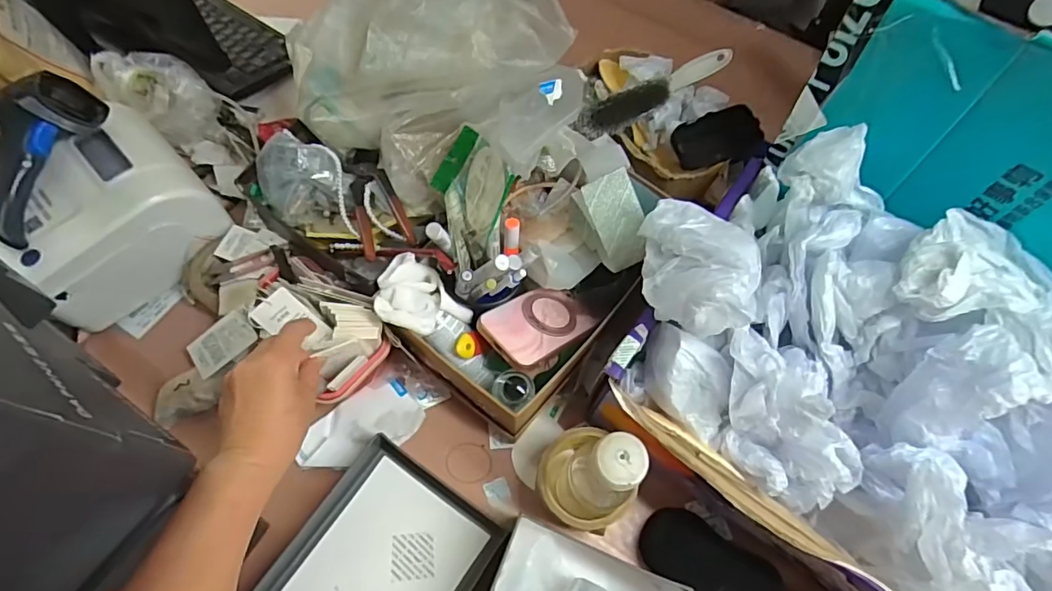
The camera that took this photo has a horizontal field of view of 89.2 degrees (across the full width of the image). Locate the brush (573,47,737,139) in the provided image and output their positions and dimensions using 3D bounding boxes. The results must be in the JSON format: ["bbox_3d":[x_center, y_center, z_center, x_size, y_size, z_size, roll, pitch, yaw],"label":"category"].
[{"bbox_3d":[0.158,-0.236,0.604,0.243,0.049,0.036,-34,70,-16],"label":"brush"}]

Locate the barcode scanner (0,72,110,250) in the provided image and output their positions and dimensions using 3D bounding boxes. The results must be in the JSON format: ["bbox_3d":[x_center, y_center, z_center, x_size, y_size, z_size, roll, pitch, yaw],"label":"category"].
[{"bbox_3d":[-0.473,-0.131,0.509,0.073,0.067,0.162,19,84,7],"label":"barcode scanner"}]

